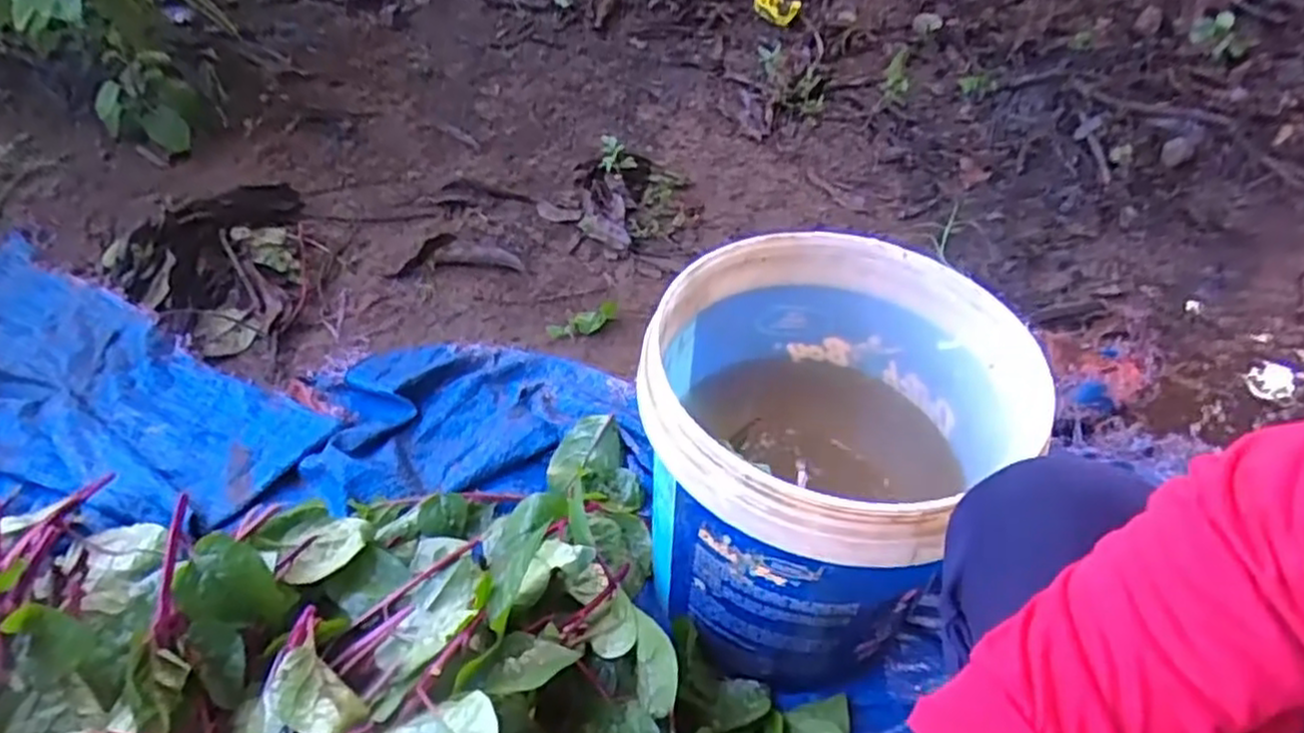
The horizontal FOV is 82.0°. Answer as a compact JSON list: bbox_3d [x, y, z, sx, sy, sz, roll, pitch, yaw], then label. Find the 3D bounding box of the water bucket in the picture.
[{"bbox_3d":[0.129,0.083,0.666,0.299,0.290,0.275,2,45,-2],"label":"water bucket"}]

